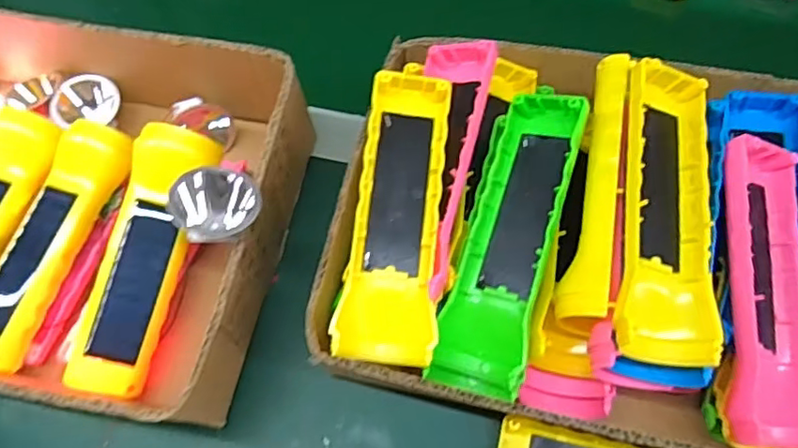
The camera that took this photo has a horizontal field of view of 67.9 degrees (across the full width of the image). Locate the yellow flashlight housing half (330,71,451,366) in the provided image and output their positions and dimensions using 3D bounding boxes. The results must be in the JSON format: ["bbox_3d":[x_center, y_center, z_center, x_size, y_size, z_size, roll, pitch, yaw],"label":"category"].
[{"bbox_3d":[0.001,-0.006,0.314,0.047,0.030,0.151,6,68,4],"label":"yellow flashlight housing half"}]

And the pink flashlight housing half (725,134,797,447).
[{"bbox_3d":[0.185,0.033,0.304,0.043,0.029,0.153,15,70,-30],"label":"pink flashlight housing half"}]

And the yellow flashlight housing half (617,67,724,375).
[{"bbox_3d":[0.134,-0.010,0.300,0.048,0.033,0.158,8,64,4],"label":"yellow flashlight housing half"}]

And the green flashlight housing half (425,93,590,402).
[{"bbox_3d":[0.058,0.009,0.312,0.045,0.036,0.162,17,84,8],"label":"green flashlight housing half"}]

